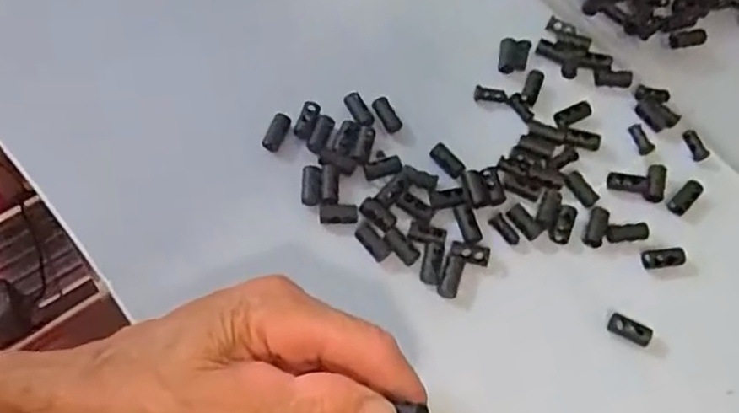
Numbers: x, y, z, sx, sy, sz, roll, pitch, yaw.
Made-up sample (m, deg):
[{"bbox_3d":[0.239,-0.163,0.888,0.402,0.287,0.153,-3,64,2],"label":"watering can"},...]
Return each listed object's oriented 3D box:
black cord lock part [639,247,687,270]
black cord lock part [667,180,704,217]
[{"bbox_3d":[0.138,0.024,0.314,0.020,0.004,0.009,-7,66,-6],"label":"black cord lock part"},{"bbox_3d":[0.155,-0.004,0.327,0.021,0.004,0.009,-42,73,-19],"label":"black cord lock part"}]

